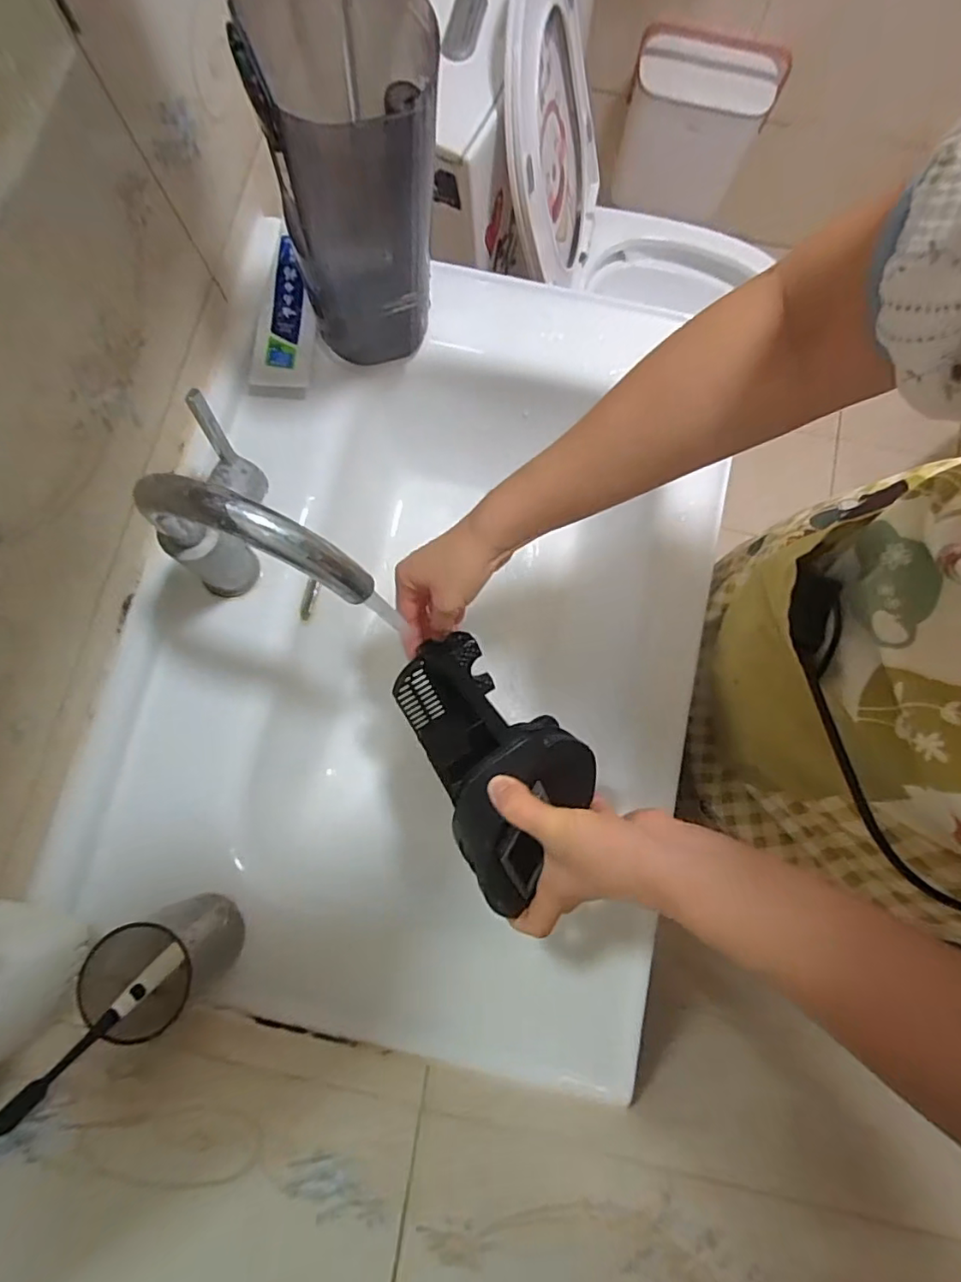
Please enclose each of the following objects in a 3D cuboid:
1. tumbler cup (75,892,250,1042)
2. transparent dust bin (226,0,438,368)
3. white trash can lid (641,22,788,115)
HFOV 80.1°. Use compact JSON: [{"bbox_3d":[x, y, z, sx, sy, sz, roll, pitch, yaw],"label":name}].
[{"bbox_3d":[-0.221,0.225,0.405,0.059,0.106,0.064,0,80,-1],"label":"tumbler cup"},{"bbox_3d":[-0.093,-0.339,0.443,0.122,0.243,0.142,-17,80,-4],"label":"transparent dust bin"},{"bbox_3d":[0.448,-1.114,1.107,0.284,0.103,0.083,19,80,2],"label":"white trash can lid"}]

